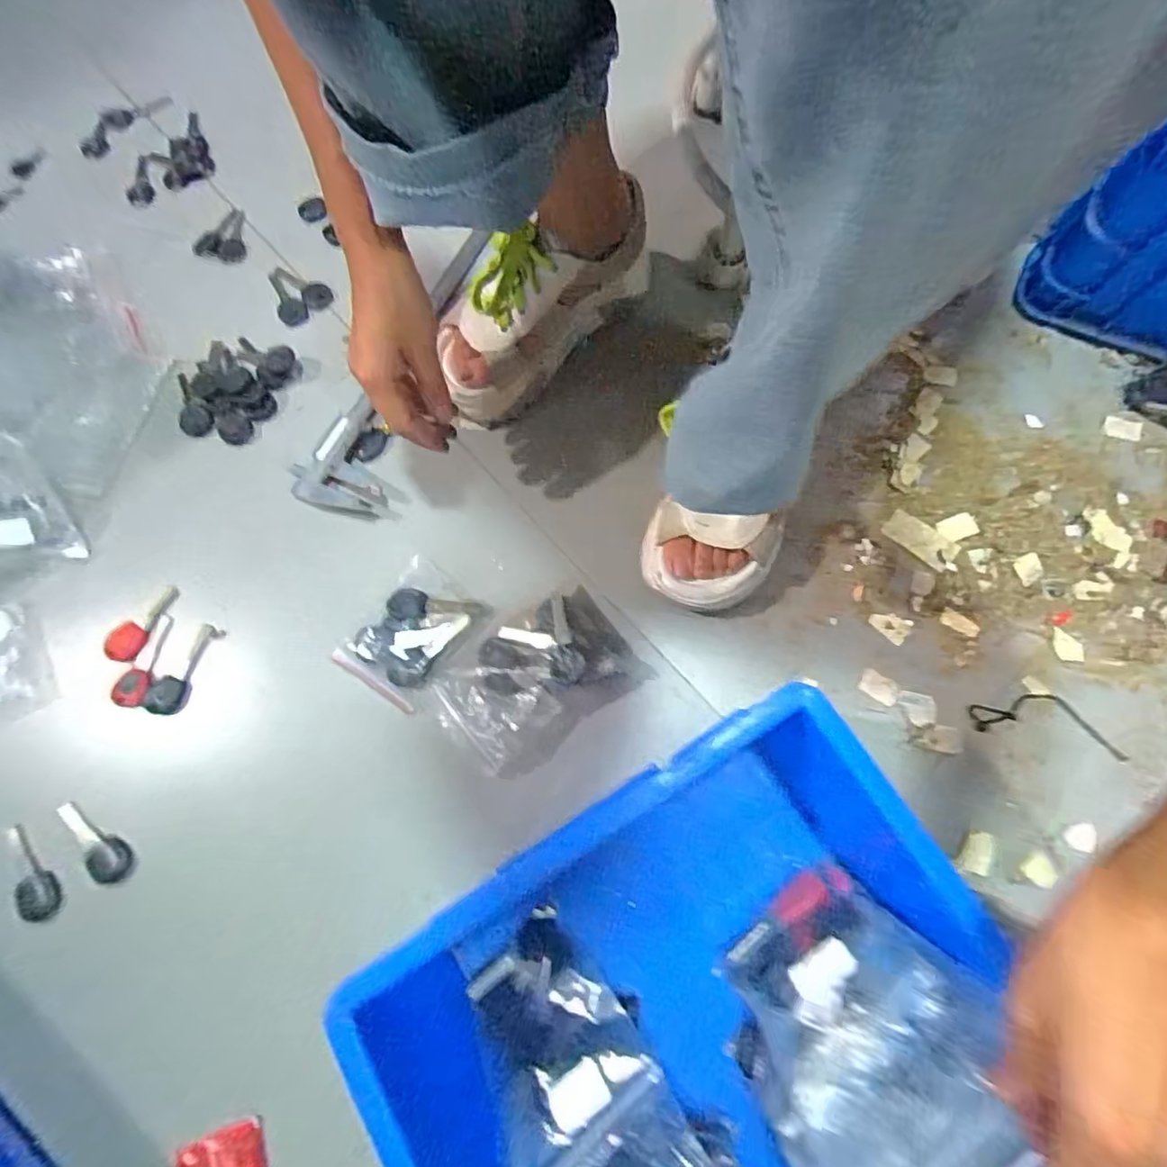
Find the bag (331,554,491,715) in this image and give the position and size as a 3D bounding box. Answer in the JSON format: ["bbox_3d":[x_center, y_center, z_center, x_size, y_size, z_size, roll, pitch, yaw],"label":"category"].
[{"bbox_3d":[-0.139,0.040,0.468,0.078,0.018,0.106,33,76,11],"label":"bag"}]

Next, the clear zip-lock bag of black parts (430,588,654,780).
[{"bbox_3d":[-0.039,0.071,0.446,0.150,0.035,0.101,-33,75,-8],"label":"clear zip-lock bag of black parts"}]

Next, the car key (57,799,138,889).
[{"bbox_3d":[-0.369,0.196,0.437,0.025,0.014,0.073,-29,102,-7],"label":"car key"}]

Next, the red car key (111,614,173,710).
[{"bbox_3d":[-0.353,0.065,0.469,0.025,0.008,0.078,23,75,8],"label":"red car key"}]

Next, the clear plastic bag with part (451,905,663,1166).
[{"bbox_3d":[-0.021,0.264,0.357,0.092,0.014,0.140,-24,31,-12],"label":"clear plastic bag with part"}]

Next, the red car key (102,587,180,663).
[{"bbox_3d":[-0.363,0.032,0.473,0.029,0.009,0.068,23,75,8],"label":"red car key"}]

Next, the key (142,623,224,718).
[{"bbox_3d":[-0.329,0.068,0.474,0.029,0.019,0.076,19,74,7],"label":"key"}]

